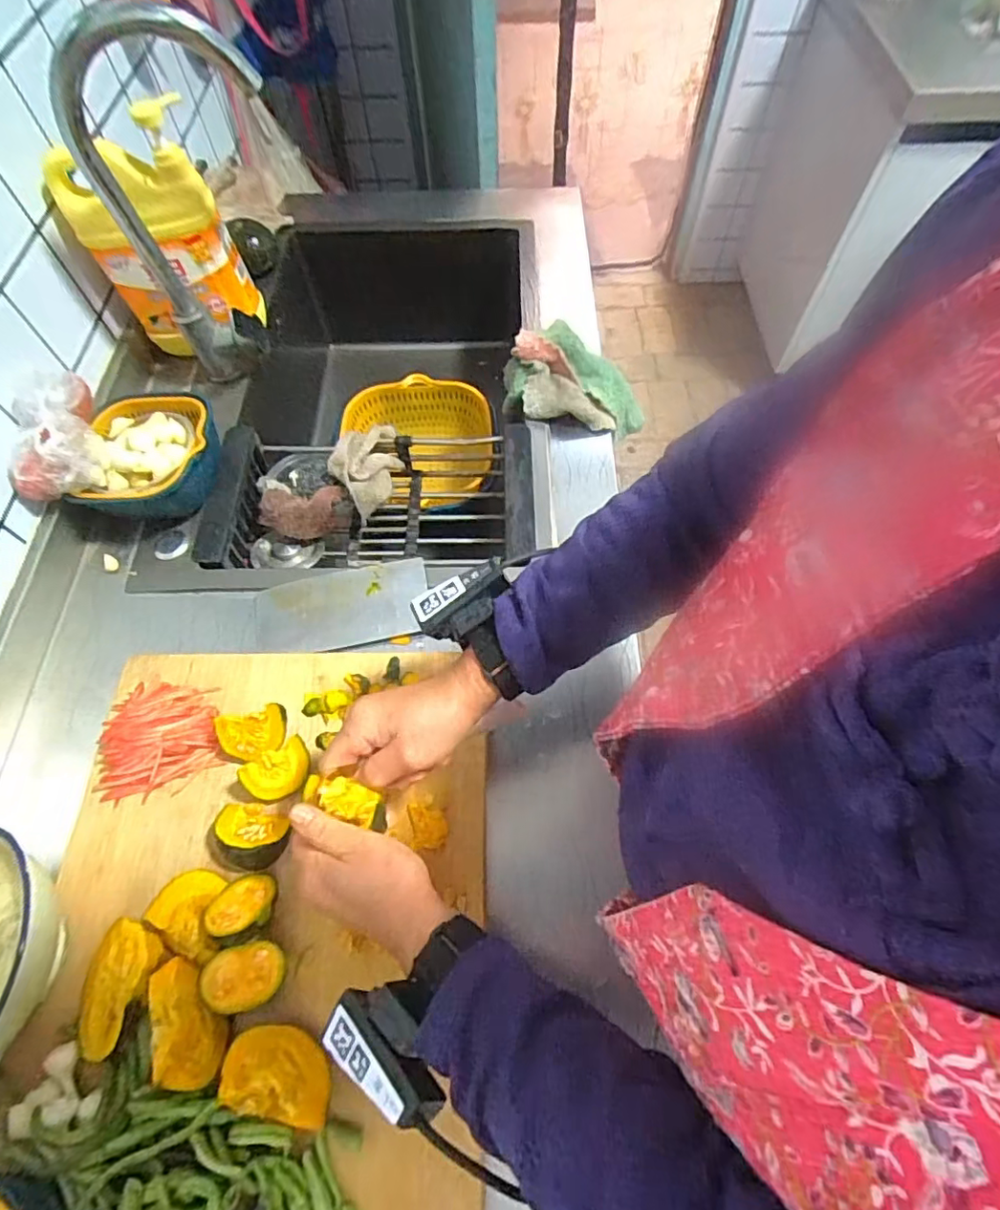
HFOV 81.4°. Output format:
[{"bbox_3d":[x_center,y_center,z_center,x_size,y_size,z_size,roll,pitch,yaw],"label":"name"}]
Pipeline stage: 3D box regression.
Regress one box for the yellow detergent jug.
[{"bbox_3d":[-0.380,-0.399,0.655,0.158,0.224,0.081,-10,62,-4],"label":"yellow detergent jug"}]

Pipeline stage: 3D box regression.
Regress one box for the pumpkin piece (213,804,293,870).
[{"bbox_3d":[-0.196,0.184,0.460,0.073,0.039,0.049,9,63,6],"label":"pumpkin piece"}]

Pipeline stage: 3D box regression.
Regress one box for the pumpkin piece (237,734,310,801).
[{"bbox_3d":[-0.185,0.139,0.488,0.057,0.017,0.039,-31,98,-12],"label":"pumpkin piece"}]

